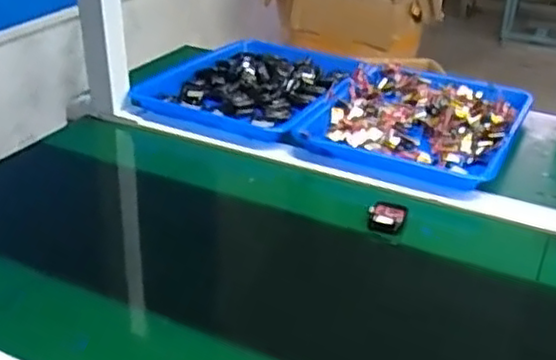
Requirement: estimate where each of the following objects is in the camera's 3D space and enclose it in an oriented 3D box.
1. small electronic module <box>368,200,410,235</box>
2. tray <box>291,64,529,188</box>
[{"bbox_3d":[0.118,0.041,0.722,0.039,0.009,0.038,19,58,11],"label":"small electronic module"},{"bbox_3d":[0.195,-0.087,0.926,0.258,0.037,0.297,14,33,22],"label":"tray"}]

